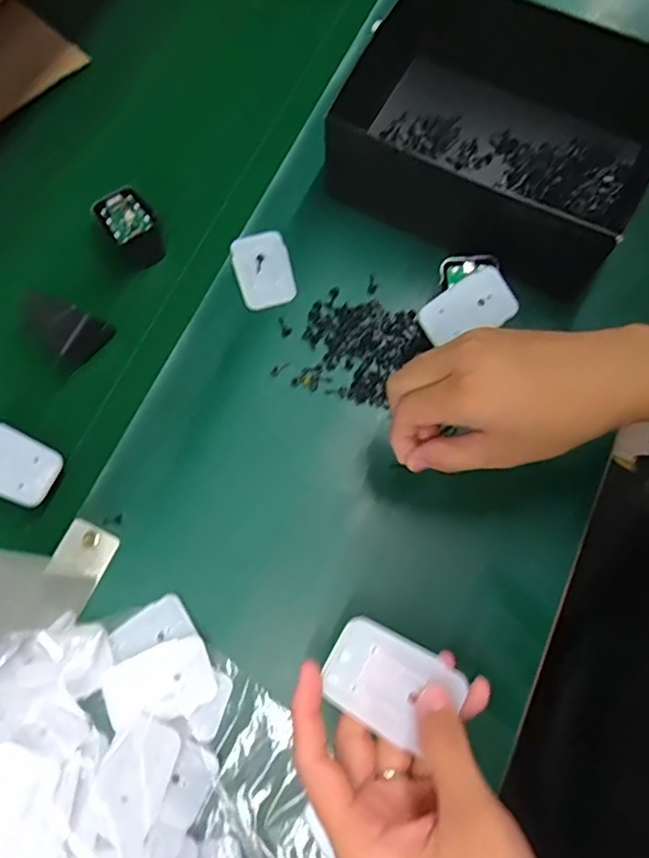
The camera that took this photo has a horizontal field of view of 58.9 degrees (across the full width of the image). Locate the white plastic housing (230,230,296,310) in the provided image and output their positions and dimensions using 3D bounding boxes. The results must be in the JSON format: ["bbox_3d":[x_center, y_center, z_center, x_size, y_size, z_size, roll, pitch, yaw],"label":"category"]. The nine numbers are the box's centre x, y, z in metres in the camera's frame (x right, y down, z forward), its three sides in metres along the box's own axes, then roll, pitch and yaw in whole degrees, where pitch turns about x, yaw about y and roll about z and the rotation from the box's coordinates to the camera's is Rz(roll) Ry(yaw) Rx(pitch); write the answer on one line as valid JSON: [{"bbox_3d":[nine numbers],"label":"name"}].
[{"bbox_3d":[-0.051,-0.134,0.478,0.046,0.004,0.070,-13,74,-4],"label":"white plastic housing"}]

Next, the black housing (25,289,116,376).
[{"bbox_3d":[-0.210,-0.085,0.455,0.064,0.029,0.048,38,77,11],"label":"black housing"}]

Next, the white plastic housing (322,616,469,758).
[{"bbox_3d":[0.034,0.128,0.290,0.065,0.004,0.044,27,74,9],"label":"white plastic housing"}]

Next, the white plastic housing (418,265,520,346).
[{"bbox_3d":[0.108,-0.091,0.437,0.068,0.009,0.042,-32,83,7],"label":"white plastic housing"}]

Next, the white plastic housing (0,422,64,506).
[{"bbox_3d":[-0.231,0.025,0.420,0.068,0.015,0.046,29,74,-13],"label":"white plastic housing"}]

